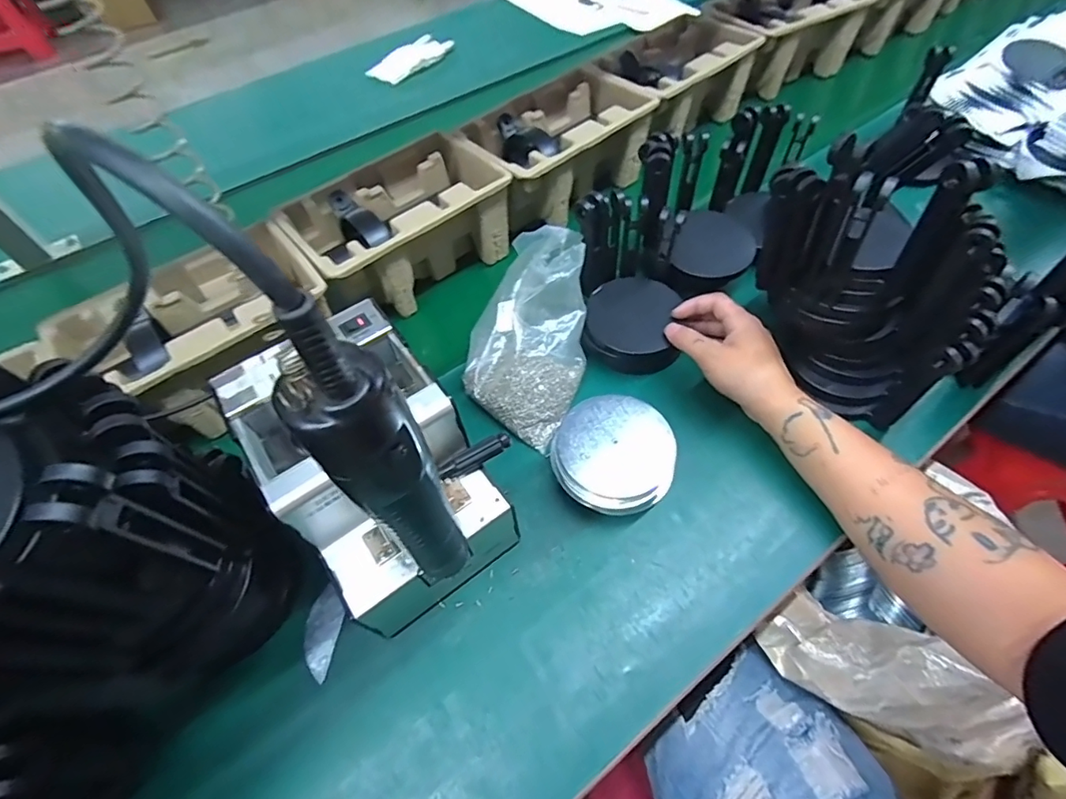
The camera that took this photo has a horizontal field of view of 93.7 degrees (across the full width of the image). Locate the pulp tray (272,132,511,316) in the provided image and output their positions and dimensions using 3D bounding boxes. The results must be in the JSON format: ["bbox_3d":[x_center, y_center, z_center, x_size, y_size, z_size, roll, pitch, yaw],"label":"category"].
[{"bbox_3d":[-0.148,-0.193,0.577,0.228,0.101,0.137,-37,61,-19],"label":"pulp tray"}]

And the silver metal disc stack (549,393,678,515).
[{"bbox_3d":[0.069,0.053,0.430,0.097,0.048,0.100,30,63,22],"label":"silver metal disc stack"}]

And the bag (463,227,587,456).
[{"bbox_3d":[-0.009,-0.067,0.473,0.117,0.108,0.163,20,60,16],"label":"bag"}]

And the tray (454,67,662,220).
[{"bbox_3d":[0.030,-0.323,0.649,0.233,0.093,0.144,-36,61,-19],"label":"tray"}]

